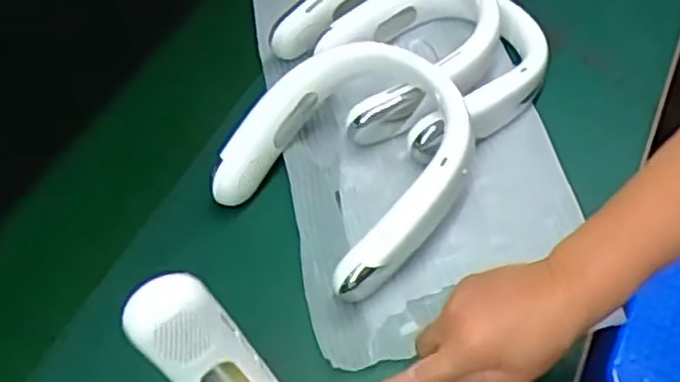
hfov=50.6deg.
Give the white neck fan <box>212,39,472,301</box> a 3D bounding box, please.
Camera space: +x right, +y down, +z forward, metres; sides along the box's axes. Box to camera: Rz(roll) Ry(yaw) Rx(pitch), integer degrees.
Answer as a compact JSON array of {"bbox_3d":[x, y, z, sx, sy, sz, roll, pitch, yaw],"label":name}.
[{"bbox_3d":[0.021,-0.032,0.635,0.215,0.095,0.191,-39,60,-23],"label":"white neck fan"}]

